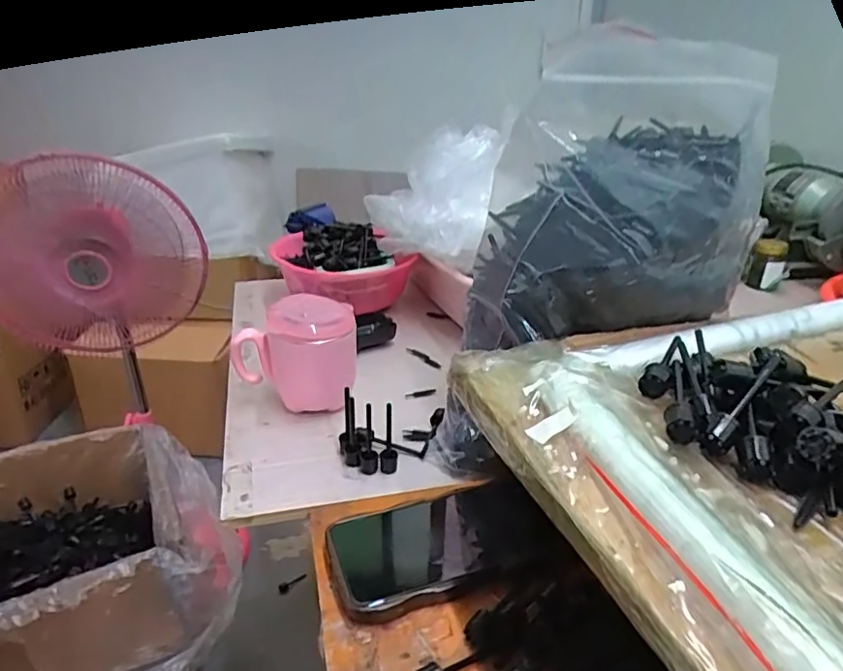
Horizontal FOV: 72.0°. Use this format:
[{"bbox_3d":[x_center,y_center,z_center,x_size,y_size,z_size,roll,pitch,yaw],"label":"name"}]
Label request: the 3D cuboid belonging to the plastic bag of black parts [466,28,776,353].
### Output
[{"bbox_3d":[0.141,-0.101,0.424,0.175,0.197,0.128,-4,27,-10],"label":"plastic bag of black parts"}]

